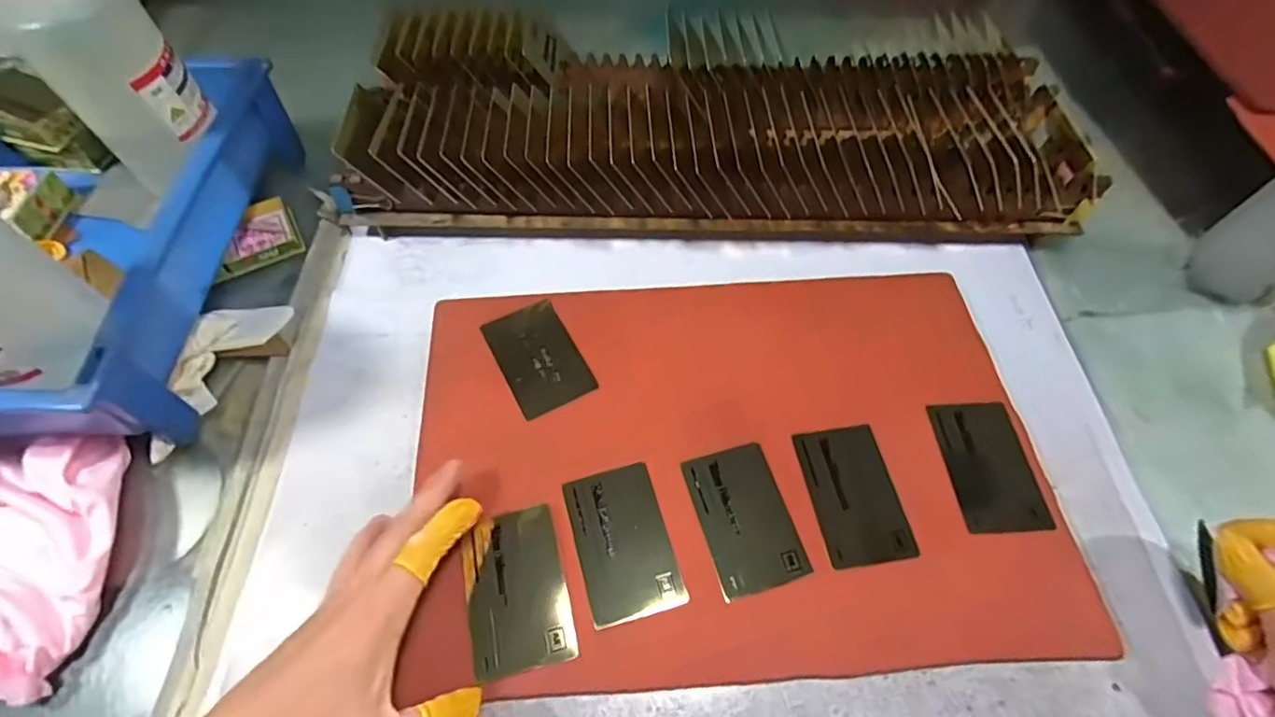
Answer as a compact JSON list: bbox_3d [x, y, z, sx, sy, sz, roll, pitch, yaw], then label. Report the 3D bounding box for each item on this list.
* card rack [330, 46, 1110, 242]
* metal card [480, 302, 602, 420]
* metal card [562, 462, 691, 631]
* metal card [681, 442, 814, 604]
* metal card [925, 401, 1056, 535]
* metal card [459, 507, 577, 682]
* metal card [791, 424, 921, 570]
[{"bbox_3d":[0.062,-0.174,0.468,0.554,0.092,0.176,3,58,1],"label":"card rack"},{"bbox_3d":[-0.069,-0.002,0.408,0.052,0.004,0.083,-25,62,-15],"label":"metal card"},{"bbox_3d":[-0.009,0.105,0.343,0.053,0.004,0.085,-14,59,-9],"label":"metal card"},{"bbox_3d":[0.063,0.094,0.351,0.052,0.004,0.082,-13,59,-9],"label":"metal card"},{"bbox_3d":[0.218,0.065,0.367,0.053,0.006,0.083,-1,57,-3],"label":"metal card"},{"bbox_3d":[-0.067,0.127,0.328,0.053,0.004,0.083,-13,59,-8],"label":"metal card"},{"bbox_3d":[0.131,0.081,0.359,0.052,0.004,0.083,-9,59,-4],"label":"metal card"}]

